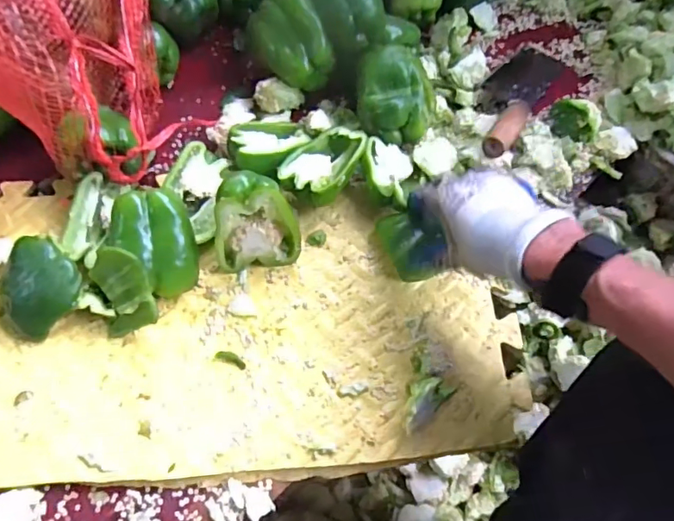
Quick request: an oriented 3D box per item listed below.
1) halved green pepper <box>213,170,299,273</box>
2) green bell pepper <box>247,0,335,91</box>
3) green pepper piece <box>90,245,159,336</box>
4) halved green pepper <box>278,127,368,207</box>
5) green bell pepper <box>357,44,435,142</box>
[{"bbox_3d":[-0.082,-0.035,0.482,0.087,0.090,0.050,-10,64,-4],"label":"halved green pepper"},{"bbox_3d":[-0.054,-0.243,0.583,0.067,0.077,0.103,-25,66,-11],"label":"green bell pepper"},{"bbox_3d":[-0.193,0.029,0.471,0.053,0.061,0.068,-16,65,-7],"label":"green pepper piece"},{"bbox_3d":[-0.013,-0.095,0.537,0.067,0.038,0.087,32,69,15],"label":"halved green pepper"},{"bbox_3d":[0.061,-0.173,0.554,0.083,0.059,0.093,3,64,2],"label":"green bell pepper"}]

